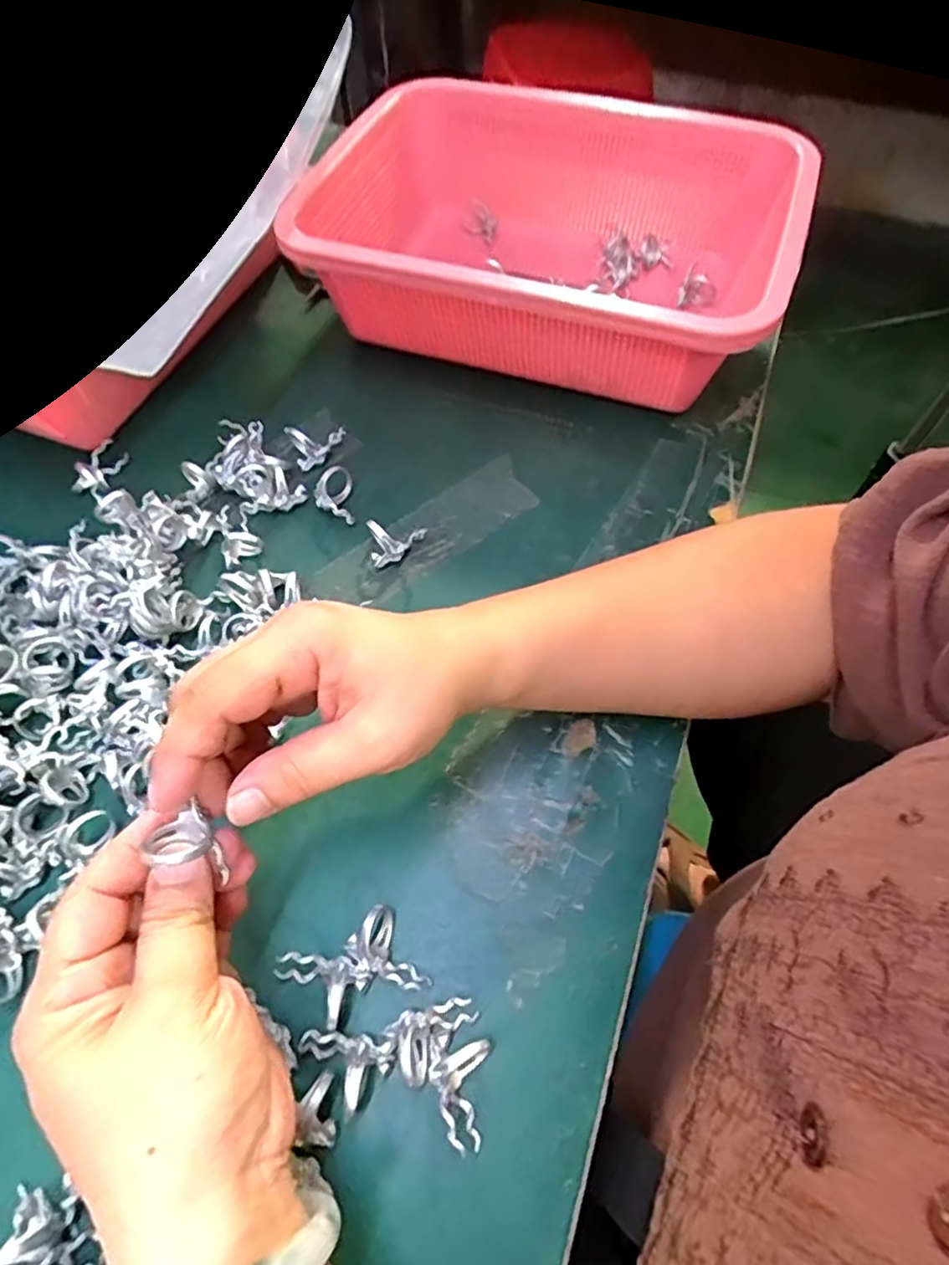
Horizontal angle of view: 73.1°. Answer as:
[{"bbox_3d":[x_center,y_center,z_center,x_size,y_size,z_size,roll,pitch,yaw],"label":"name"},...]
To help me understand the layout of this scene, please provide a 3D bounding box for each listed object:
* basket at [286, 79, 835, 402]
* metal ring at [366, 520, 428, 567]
[{"bbox_3d":[0.045,-0.250,0.418,0.279,0.110,0.198,18,63,11],"label":"basket"},{"bbox_3d":[-0.042,-0.052,0.361,0.033,0.021,0.020,-13,61,-6],"label":"metal ring"}]

